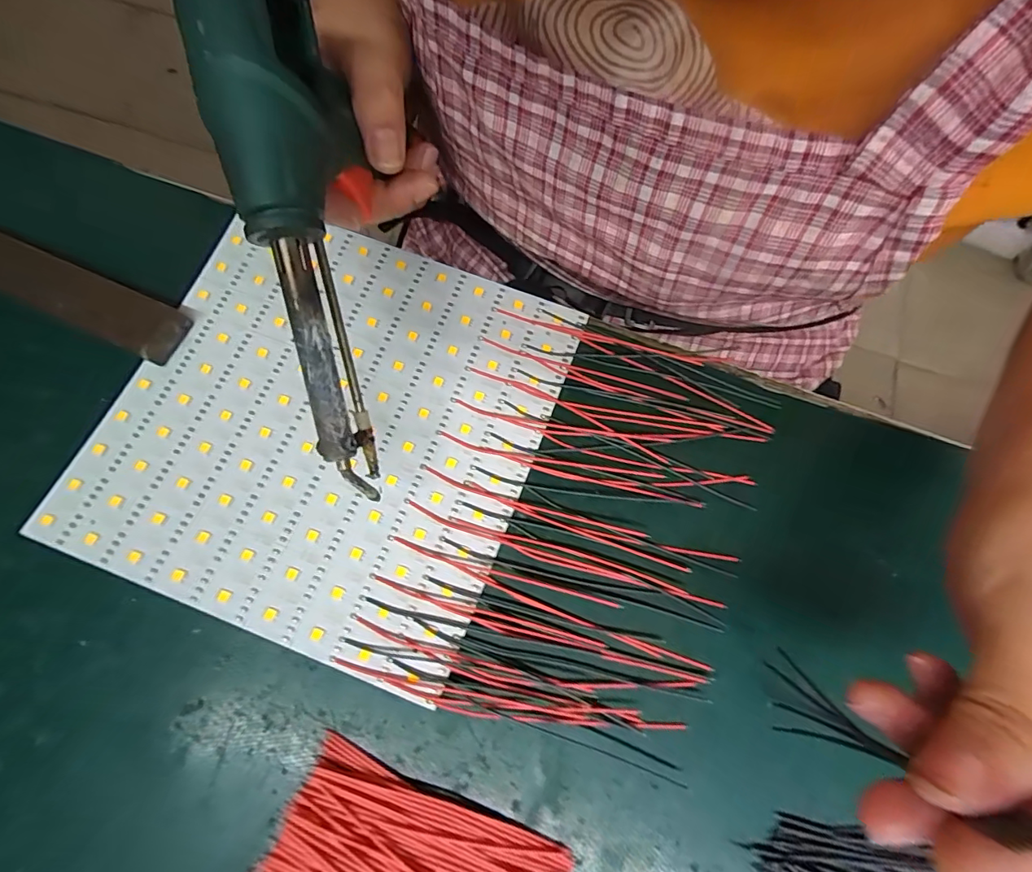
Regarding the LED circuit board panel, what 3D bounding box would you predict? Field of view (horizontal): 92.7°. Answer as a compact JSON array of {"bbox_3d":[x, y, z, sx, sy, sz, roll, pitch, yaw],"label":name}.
[{"bbox_3d":[-0.096,-0.010,0.255,0.209,0.008,0.208,20,74,6],"label":"LED circuit board panel"}]

